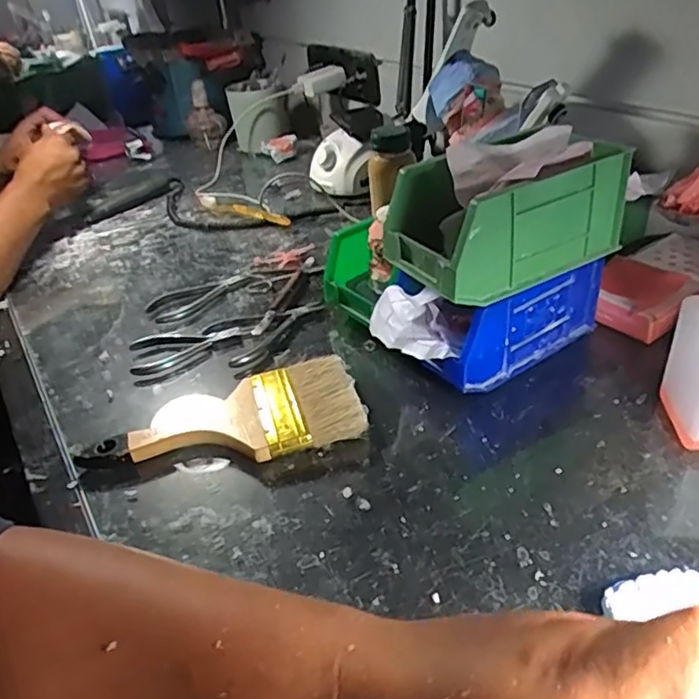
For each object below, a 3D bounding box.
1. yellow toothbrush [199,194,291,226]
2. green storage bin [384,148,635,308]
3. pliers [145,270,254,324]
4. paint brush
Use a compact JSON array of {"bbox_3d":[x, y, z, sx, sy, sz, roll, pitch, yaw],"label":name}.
[{"bbox_3d":[-0.150,-0.197,0.874,0.178,0.015,0.022,19,43,32],"label":"yellow toothbrush"},{"bbox_3d":[0.120,-0.108,0.490,0.166,0.082,0.097,-21,38,-19],"label":"green storage bin"},{"bbox_3d":[-0.171,-0.066,0.699,0.055,0.011,0.132,24,46,36],"label":"pliers"},{"bbox_3d":[-0.102,0.059,0.503,0.219,0.022,0.096,-11,36,-6],"label":"paint brush"}]

